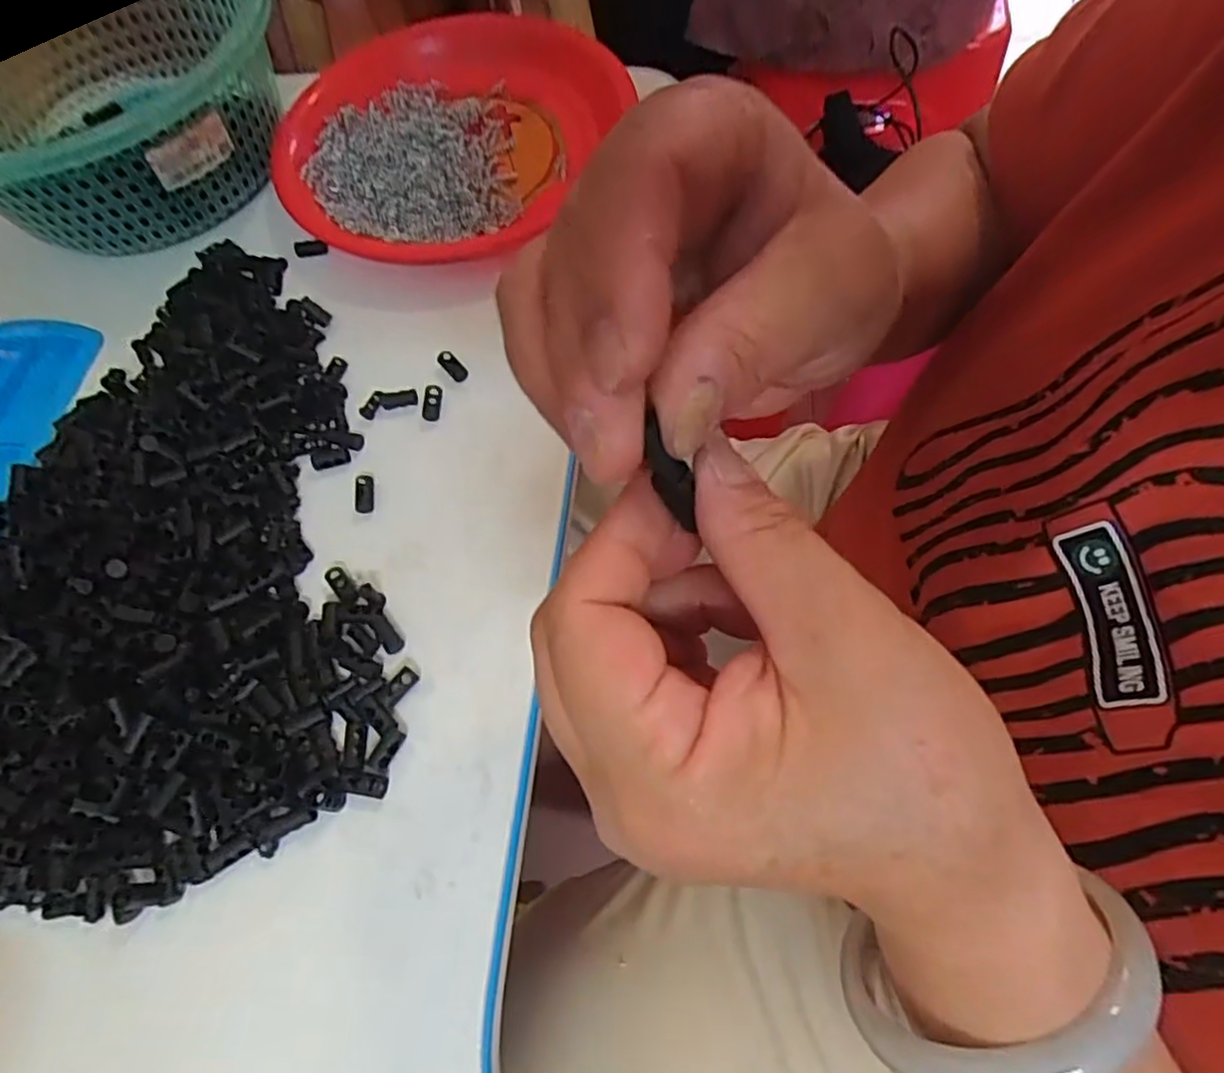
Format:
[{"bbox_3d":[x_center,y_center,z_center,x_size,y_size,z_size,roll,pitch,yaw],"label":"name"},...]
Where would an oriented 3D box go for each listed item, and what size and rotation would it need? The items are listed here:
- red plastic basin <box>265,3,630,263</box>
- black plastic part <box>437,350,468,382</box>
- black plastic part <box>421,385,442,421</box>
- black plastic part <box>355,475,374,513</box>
[{"bbox_3d":[-0.113,-0.268,0.439,0.217,0.045,0.233,24,68,15],"label":"red plastic basin"},{"bbox_3d":[-0.087,-0.094,0.376,0.009,0.005,0.022,-38,67,-14],"label":"black plastic part"},{"bbox_3d":[-0.097,-0.072,0.367,0.009,0.005,0.022,-1,64,4],"label":"black plastic part"},{"bbox_3d":[-0.125,-0.022,0.346,0.009,0.005,0.022,-9,63,0],"label":"black plastic part"}]

